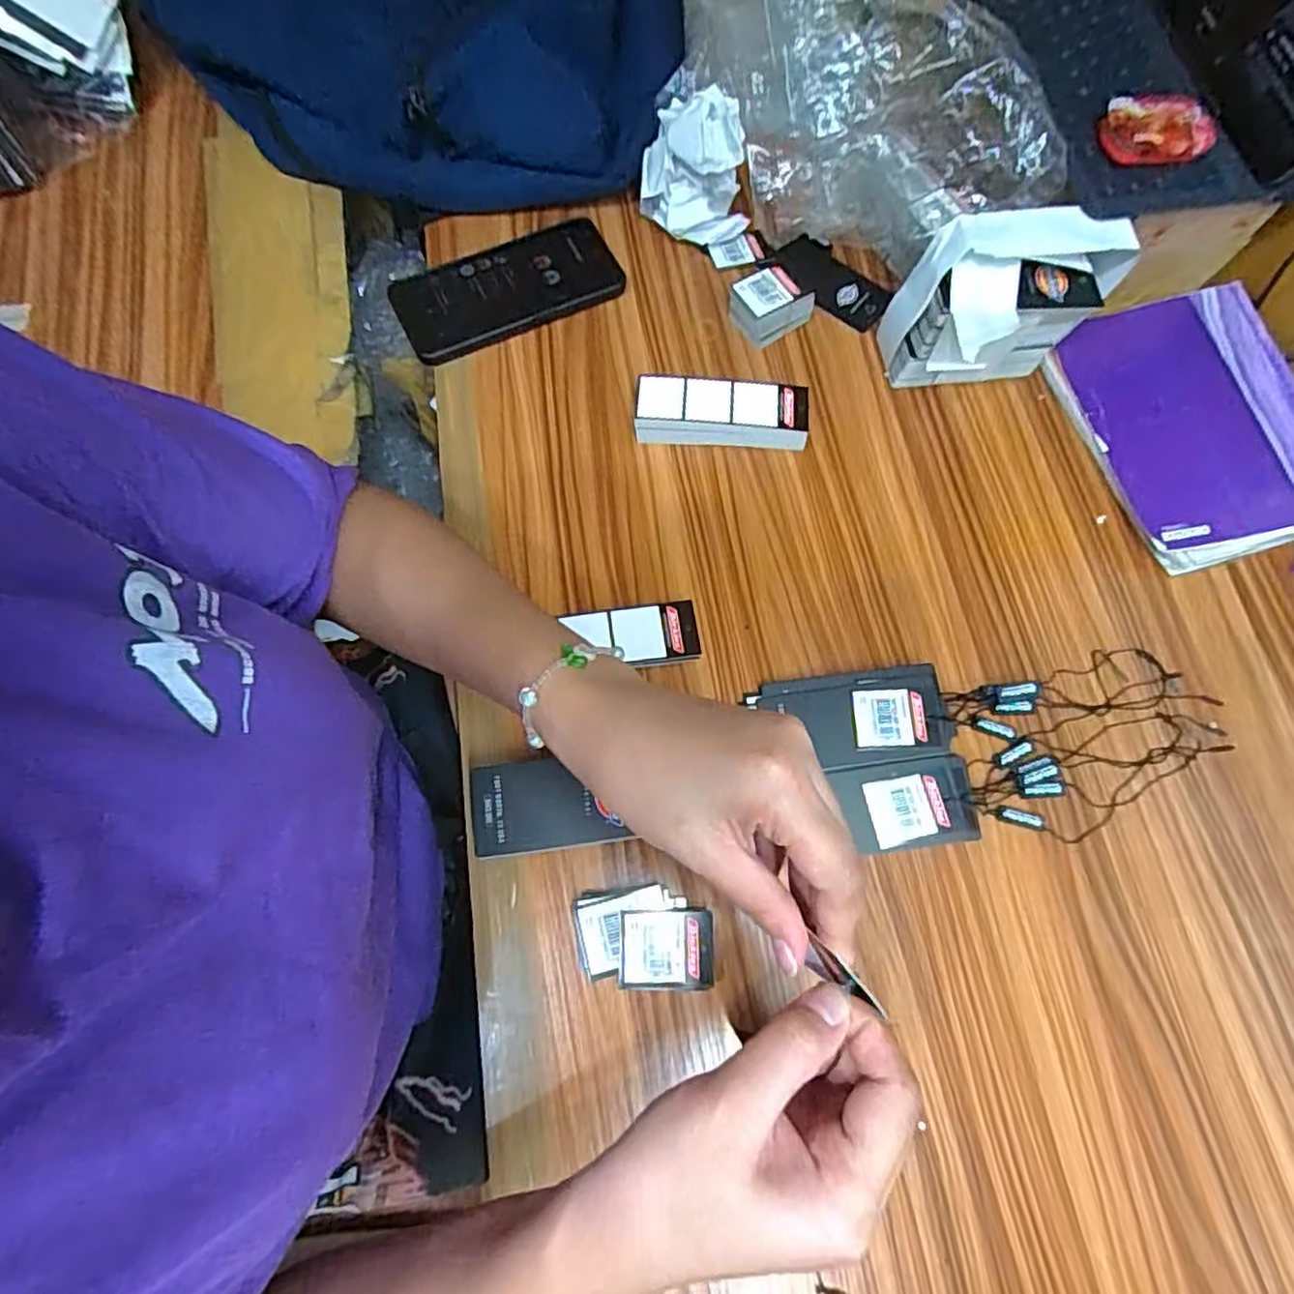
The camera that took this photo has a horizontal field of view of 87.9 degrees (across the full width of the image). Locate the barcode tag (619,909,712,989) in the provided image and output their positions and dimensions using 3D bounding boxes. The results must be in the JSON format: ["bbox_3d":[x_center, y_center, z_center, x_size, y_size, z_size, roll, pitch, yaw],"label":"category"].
[{"bbox_3d":[0.011,0.165,0.366,0.051,0.006,0.039,2,72,-5],"label":"barcode tag"}]

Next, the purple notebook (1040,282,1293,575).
[{"bbox_3d":[0.399,-0.162,0.485,0.157,0.029,0.201,-15,73,-7],"label":"purple notebook"}]

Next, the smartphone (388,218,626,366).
[{"bbox_3d":[-0.105,-0.273,0.513,0.168,0.015,0.079,-25,74,-10],"label":"smartphone"}]

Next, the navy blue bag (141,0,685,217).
[{"bbox_3d":[-0.195,-0.526,0.545,0.435,0.106,0.315,11,71,2],"label":"navy blue bag"}]

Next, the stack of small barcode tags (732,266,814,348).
[{"bbox_3d":[0.092,-0.258,0.506,0.054,0.036,0.042,-34,76,-12],"label":"stack of small barcode tags"}]

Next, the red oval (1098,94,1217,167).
[{"bbox_3d":[0.327,-0.332,0.431,0.066,0.019,0.044,-6,72,-4],"label":"red oval"}]

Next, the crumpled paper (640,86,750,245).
[{"bbox_3d":[0.032,-0.358,0.504,0.087,0.099,0.047,37,74,10],"label":"crumpled paper"}]

